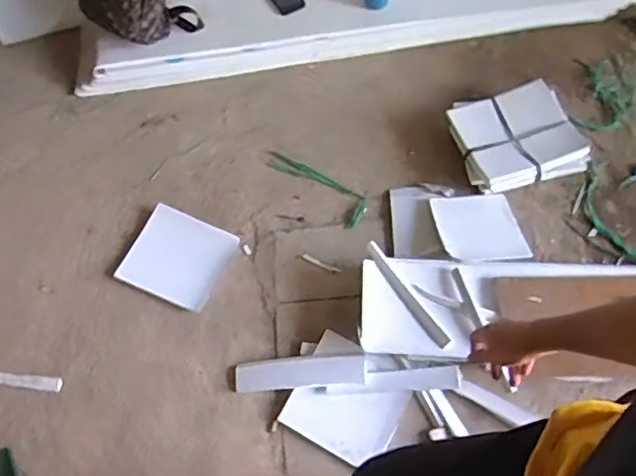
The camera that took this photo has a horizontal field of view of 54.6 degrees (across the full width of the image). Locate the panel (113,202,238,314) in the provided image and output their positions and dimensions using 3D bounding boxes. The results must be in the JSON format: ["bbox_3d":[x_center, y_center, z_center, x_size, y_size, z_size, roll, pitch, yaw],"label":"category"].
[{"bbox_3d":[-0.336,0.043,1.496,0.228,0.033,0.213,21,64,11],"label":"panel"}]

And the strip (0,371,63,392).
[{"bbox_3d":[-0.706,0.308,1.367,0.282,0.006,0.035,8,54,3],"label":"strip"}]

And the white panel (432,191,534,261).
[{"bbox_3d":[0.393,-0.027,1.496,0.197,0.016,0.205,-7,52,-8],"label":"white panel"}]

